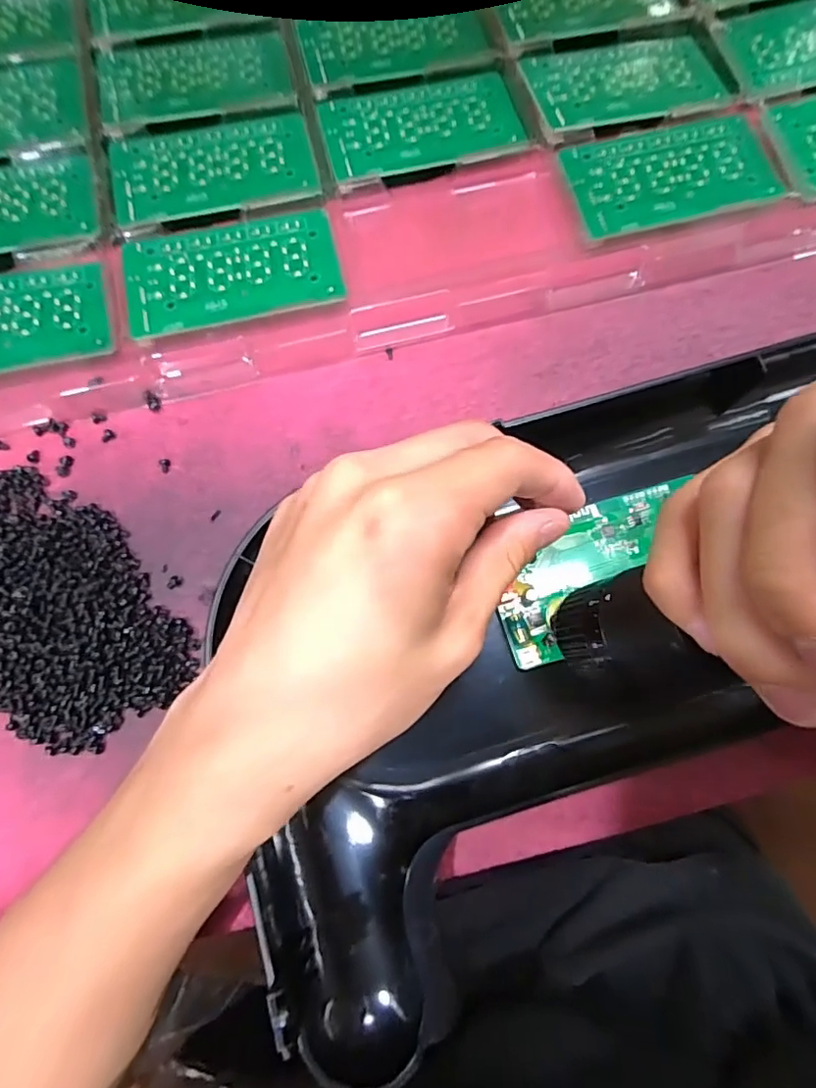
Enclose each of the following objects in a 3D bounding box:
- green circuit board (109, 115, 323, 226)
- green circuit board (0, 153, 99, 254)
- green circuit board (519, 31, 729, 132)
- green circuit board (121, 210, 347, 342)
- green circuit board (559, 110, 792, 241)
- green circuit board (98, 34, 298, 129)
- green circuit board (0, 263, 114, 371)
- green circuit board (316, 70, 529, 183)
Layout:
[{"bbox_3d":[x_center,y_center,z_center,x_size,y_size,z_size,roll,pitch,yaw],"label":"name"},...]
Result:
[{"bbox_3d":[-0.104,-0.202,0.297,0.104,0.005,0.060,-12,77,-2],"label":"green circuit board"},{"bbox_3d":[-0.217,-0.175,0.287,0.103,0.007,0.058,-13,77,-2],"label":"green circuit board"},{"bbox_3d":[0.121,-0.265,0.313,0.105,0.004,0.060,-17,77,-3],"label":"green circuit board"},{"bbox_3d":[-0.088,-0.138,0.279,0.105,0.006,0.058,-15,77,-2],"label":"green circuit board"},{"bbox_3d":[0.137,-0.196,0.292,0.106,0.005,0.061,-15,77,-2],"label":"green circuit board"},{"bbox_3d":[-0.122,-0.270,0.320,0.106,0.004,0.062,-12,74,-5],"label":"green circuit board"},{"bbox_3d":[-0.200,-0.110,0.272,0.102,0.005,0.058,-12,73,-7],"label":"green circuit board"},{"bbox_3d":[0.007,-0.230,0.303,0.103,0.005,0.060,-14,77,-2],"label":"green circuit board"}]

